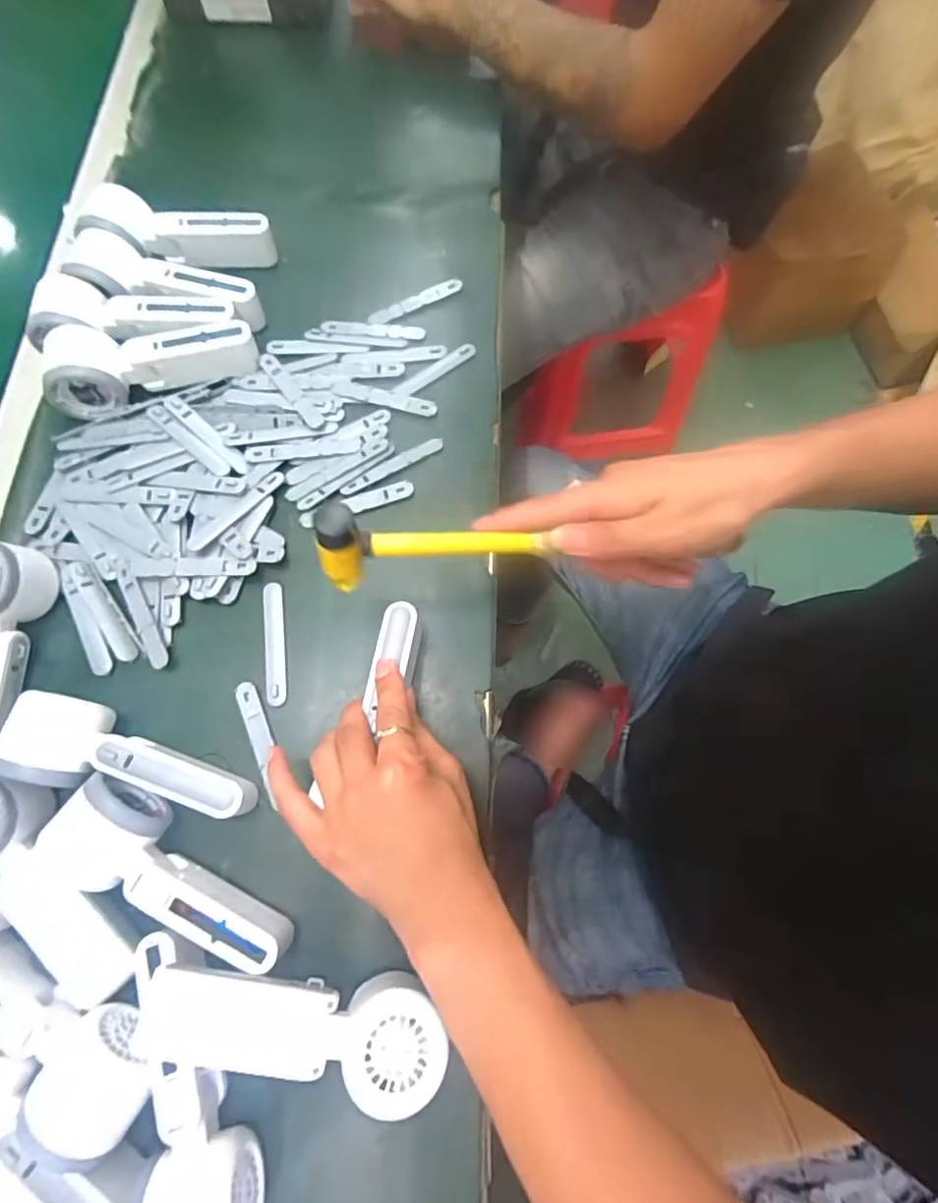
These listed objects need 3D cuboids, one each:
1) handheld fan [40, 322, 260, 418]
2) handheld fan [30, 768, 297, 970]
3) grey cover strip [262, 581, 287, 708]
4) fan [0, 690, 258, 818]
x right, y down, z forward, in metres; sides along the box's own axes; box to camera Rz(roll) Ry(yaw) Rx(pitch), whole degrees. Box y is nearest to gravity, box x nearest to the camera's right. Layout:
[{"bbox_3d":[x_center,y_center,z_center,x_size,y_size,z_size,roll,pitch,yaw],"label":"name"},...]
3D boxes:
[{"bbox_3d":[-0.266,-0.202,0.464,0.167,0.046,0.056,-12,73,-4],"label":"handheld fan"},{"bbox_3d":[-0.190,0.176,0.350,0.171,0.043,0.063,29,74,9],"label":"handheld fan"},{"bbox_3d":[-0.147,0.031,0.419,0.014,0.006,0.093,-8,72,-1],"label":"grey cover strip"},{"bbox_3d":[-0.221,0.103,0.372,0.158,0.048,0.056,10,72,3],"label":"fan"}]

